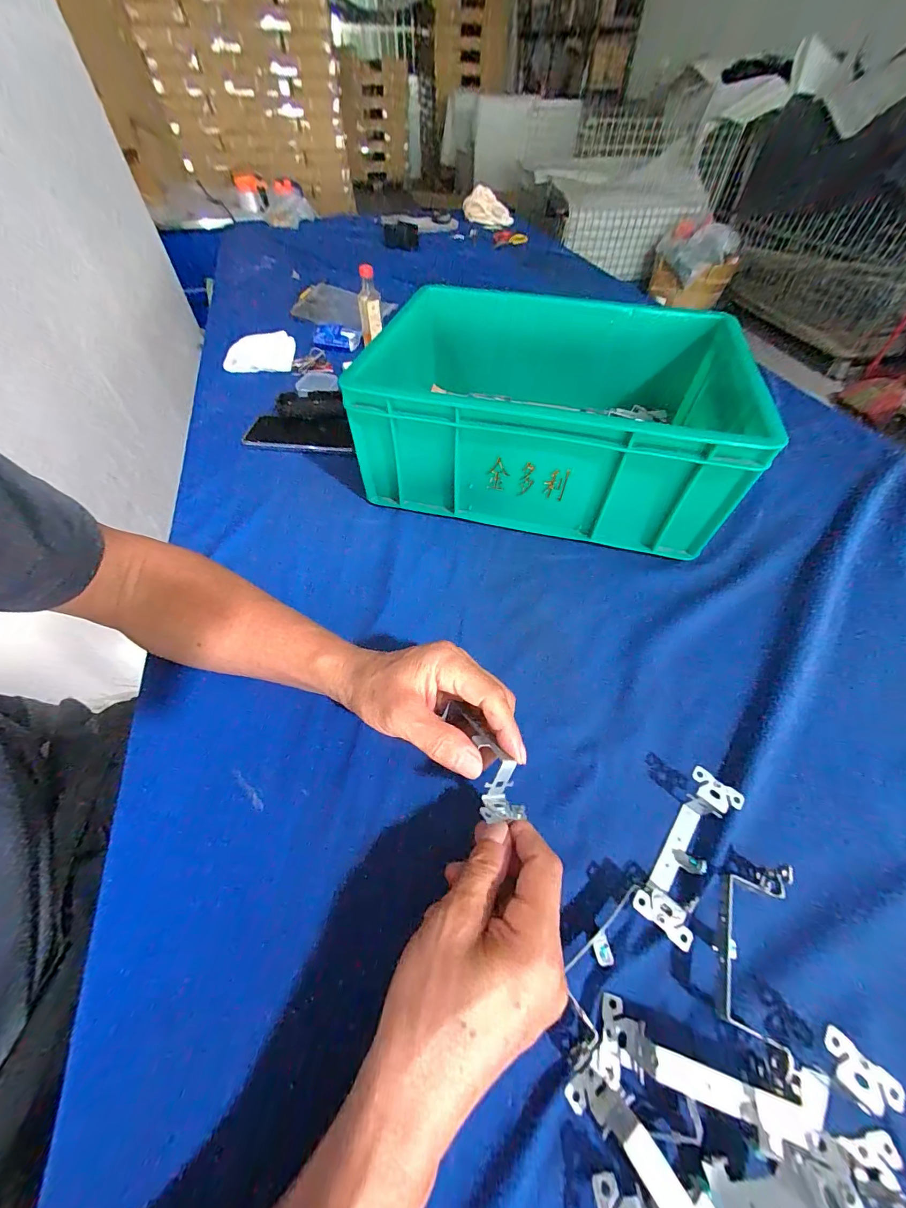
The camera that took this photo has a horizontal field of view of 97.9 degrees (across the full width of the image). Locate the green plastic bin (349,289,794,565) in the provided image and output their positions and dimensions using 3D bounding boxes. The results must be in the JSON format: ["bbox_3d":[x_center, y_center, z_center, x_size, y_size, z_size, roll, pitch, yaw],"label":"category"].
[{"bbox_3d":[0.112,-0.248,0.487,0.402,0.136,0.313,10,54,7],"label":"green plastic bin"}]

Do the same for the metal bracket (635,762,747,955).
[{"bbox_3d":[0.153,0.163,0.261,0.031,0.027,0.104,35,60,23],"label":"metal bracket"}]

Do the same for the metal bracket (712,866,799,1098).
[{"bbox_3d":[0.174,0.204,0.231,0.031,0.030,0.101,21,56,15],"label":"metal bracket"}]

